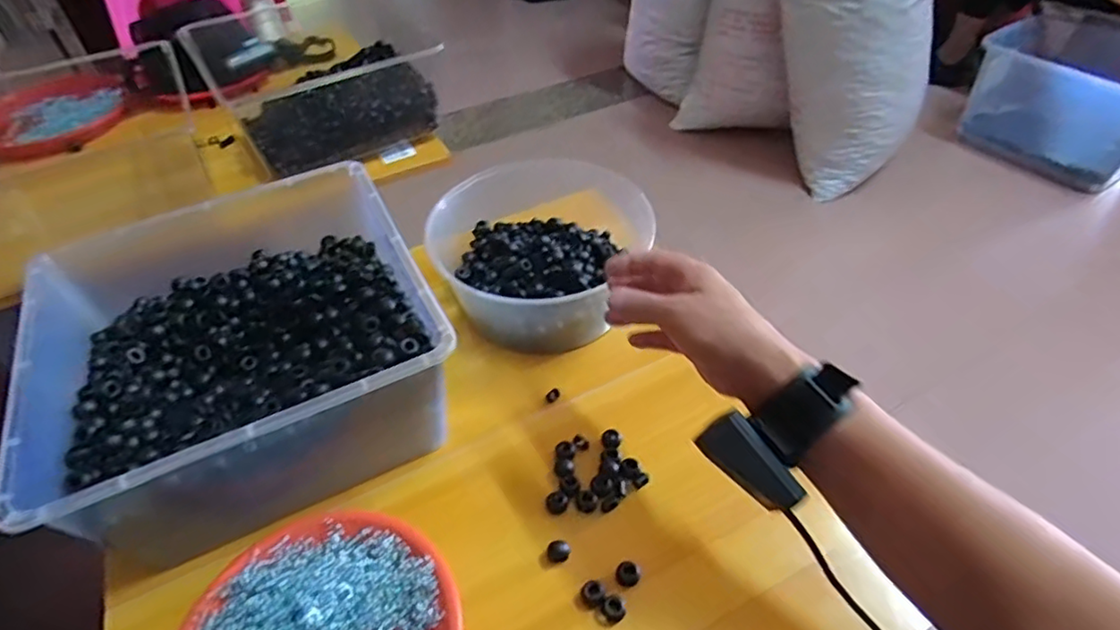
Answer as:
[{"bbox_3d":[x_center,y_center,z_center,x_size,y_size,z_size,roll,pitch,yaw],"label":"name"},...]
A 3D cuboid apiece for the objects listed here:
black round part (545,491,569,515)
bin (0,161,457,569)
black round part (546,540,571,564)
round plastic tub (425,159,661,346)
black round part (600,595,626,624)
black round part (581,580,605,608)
[{"bbox_3d":[-0.003,0.158,0.518,0.020,0.007,0.019,-1,46,1],"label":"black round part"},{"bbox_3d":[-0.278,0.023,0.553,0.302,0.121,0.308,-22,49,-18],"label":"bin"},{"bbox_3d":[-0.001,0.188,0.488,0.019,0.010,0.015,-3,46,0],"label":"black round part"},{"bbox_3d":[-0.025,-0.070,0.657,0.194,0.092,0.211,-1,46,1],"label":"round plastic tub"},{"bbox_3d":[0.040,0.219,0.457,0.017,0.007,0.017,-1,46,1],"label":"black round part"},{"bbox_3d":[0.025,0.211,0.465,0.017,0.008,0.017,-1,46,1],"label":"black round part"}]

